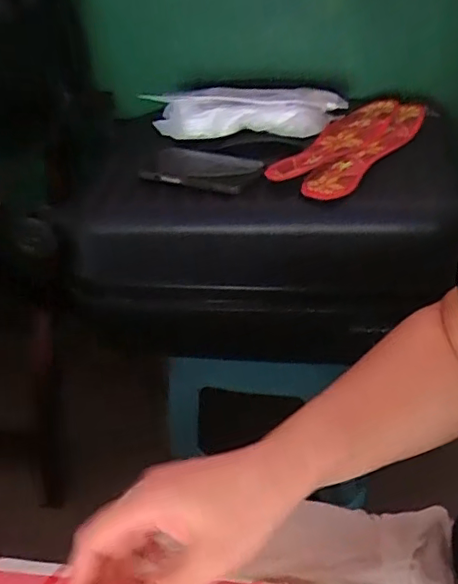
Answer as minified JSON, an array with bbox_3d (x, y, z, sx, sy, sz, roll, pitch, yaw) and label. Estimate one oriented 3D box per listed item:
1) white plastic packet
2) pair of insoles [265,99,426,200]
[{"bbox_3d":[0.019,-0.239,0.757,0.263,0.046,0.072,2,38,13],"label":"white plastic packet"},{"bbox_3d":[0.155,-0.188,0.707,0.101,0.017,0.259,22,46,33],"label":"pair of insoles"}]

